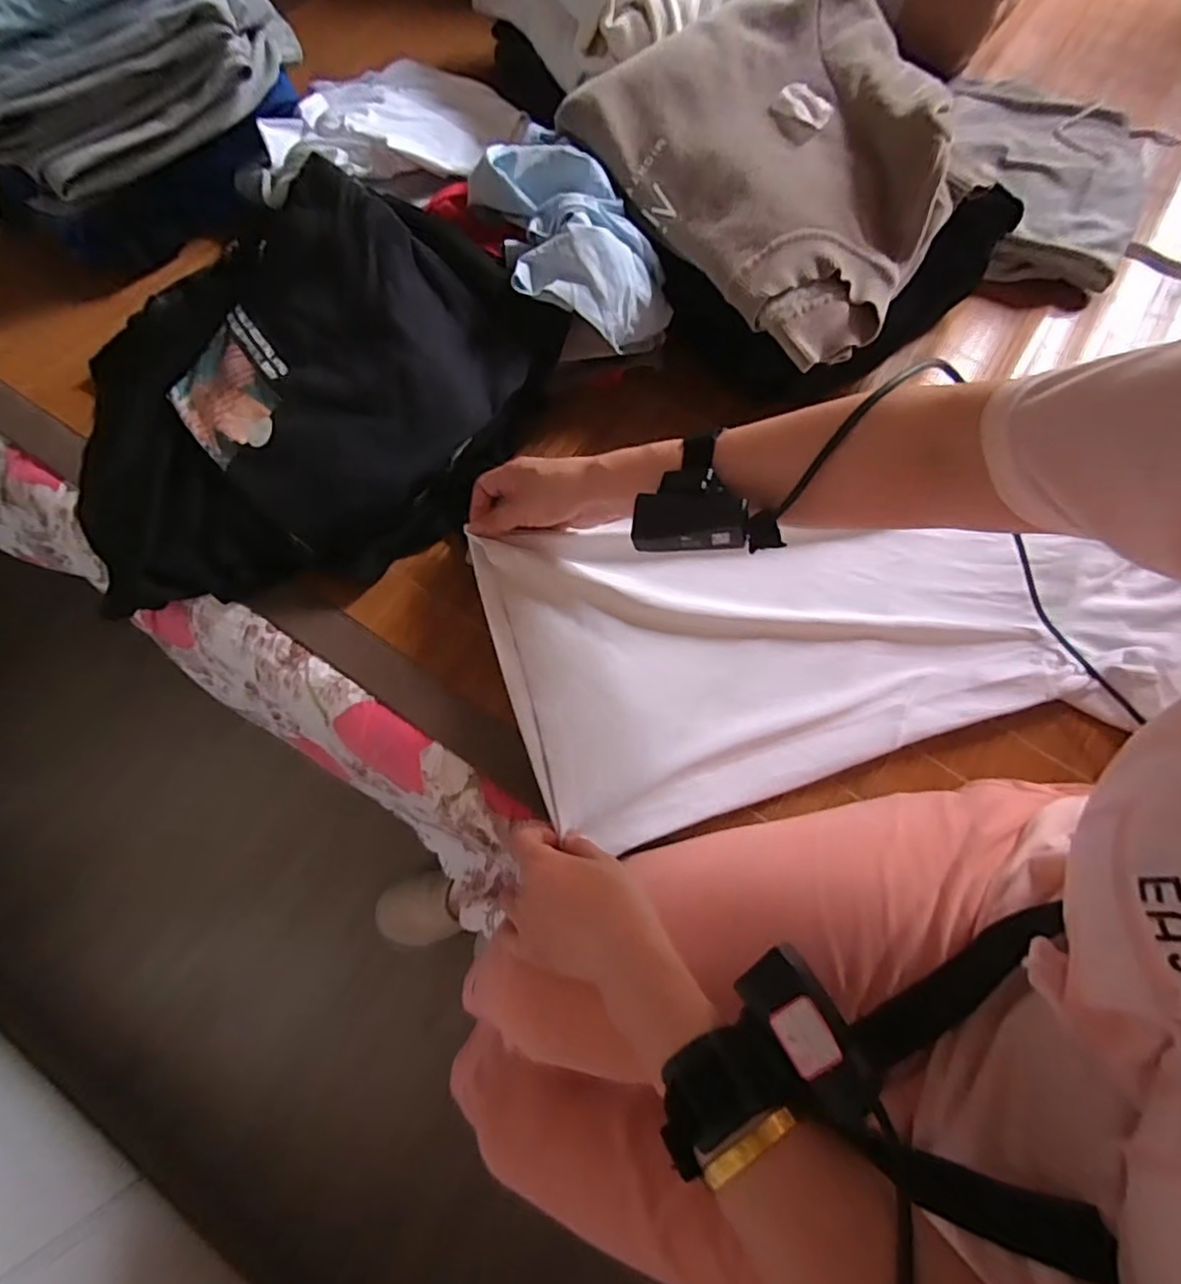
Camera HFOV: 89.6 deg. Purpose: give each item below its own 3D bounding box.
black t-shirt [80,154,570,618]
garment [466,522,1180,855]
[{"bbox_3d":[-0.280,-0.217,0.510,0.373,0.121,0.383,34,73,11],"label":"black t-shirt"},{"bbox_3d":[0.215,-0.003,0.491,0.591,0.041,0.254,-4,70,-6],"label":"garment"}]

